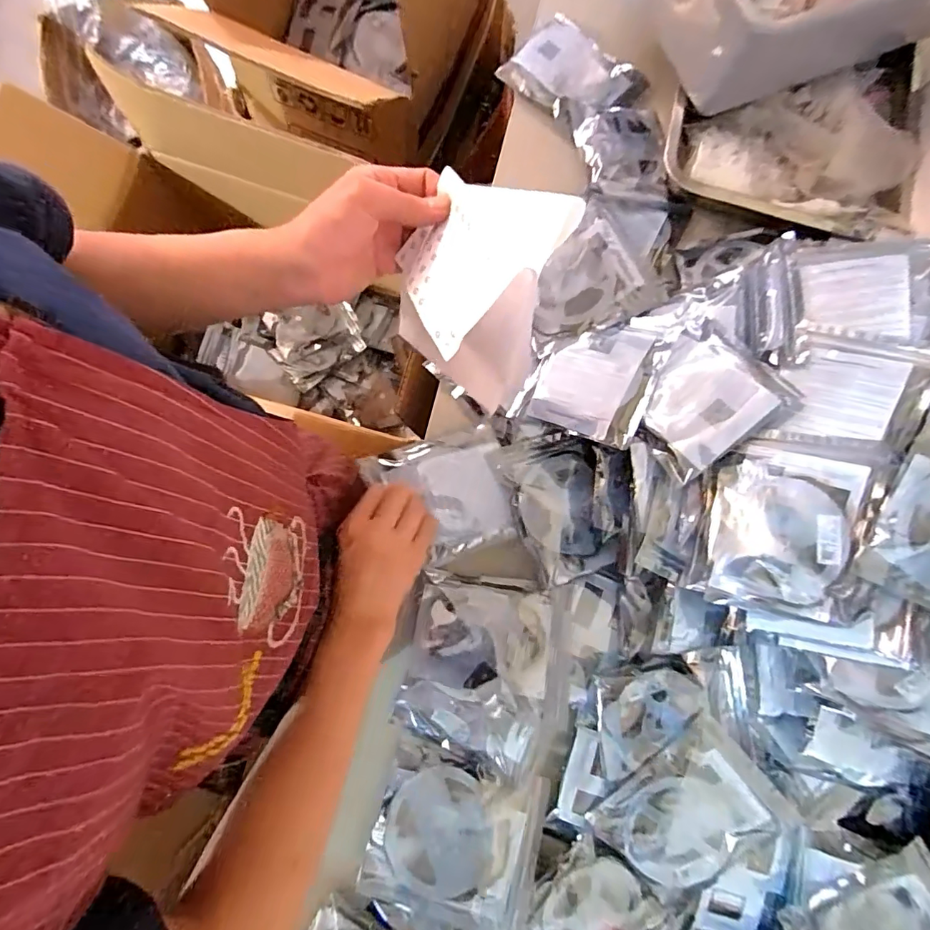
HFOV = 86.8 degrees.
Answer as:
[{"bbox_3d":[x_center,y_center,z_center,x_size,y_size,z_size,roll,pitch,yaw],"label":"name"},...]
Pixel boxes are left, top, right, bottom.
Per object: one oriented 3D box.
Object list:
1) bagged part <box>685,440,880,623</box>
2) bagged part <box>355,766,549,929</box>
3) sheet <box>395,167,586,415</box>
[{"bbox_3d":[0.261,0.053,0.411,0.103,0.013,0.140,14,85,34],"label":"bagged part"},{"bbox_3d":[-0.008,0.336,0.442,0.147,0.012,0.121,18,79,-1],"label":"bagged part"},{"bbox_3d":[0.004,-0.131,0.362,0.115,0.114,0.118,19,79,3],"label":"sheet"}]

